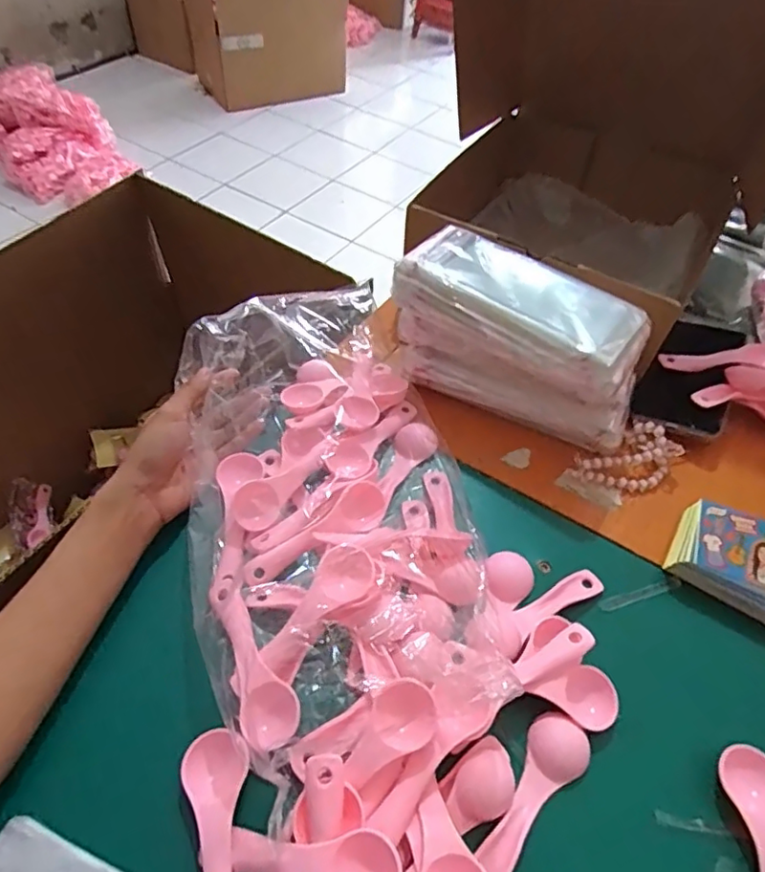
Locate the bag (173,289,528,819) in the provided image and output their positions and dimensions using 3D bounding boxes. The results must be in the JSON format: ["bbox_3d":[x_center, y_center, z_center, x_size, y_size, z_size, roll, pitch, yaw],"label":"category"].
[{"bbox_3d":[-0.033,0.041,0.420,0.194,0.077,0.375,-9,54,-9],"label":"bag"}]

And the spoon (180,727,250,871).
[{"bbox_3d":[-0.084,0.216,0.303,0.034,0.009,0.113,-9,54,-12],"label":"spoon"}]

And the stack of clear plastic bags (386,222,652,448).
[{"bbox_3d":[0.116,-0.085,0.498,0.216,0.106,0.105,25,55,13],"label":"stack of clear plastic bags"}]

